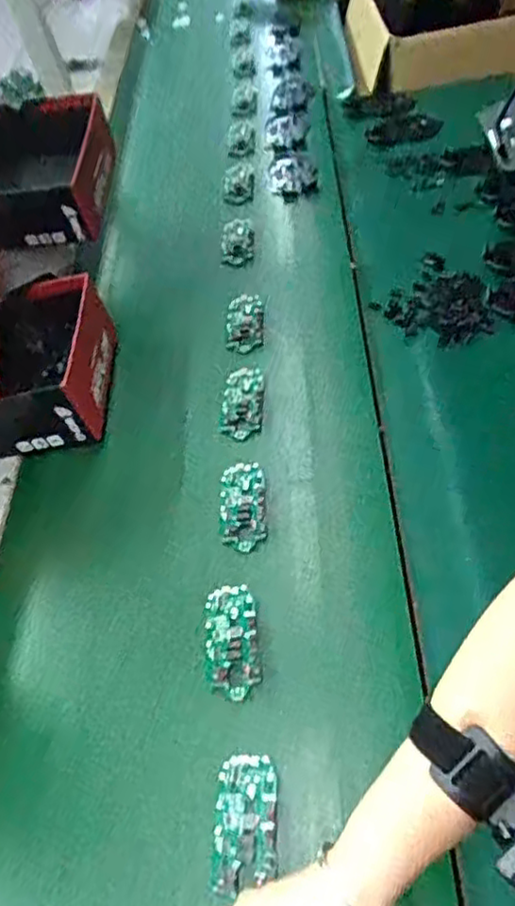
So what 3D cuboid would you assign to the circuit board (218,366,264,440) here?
[{"bbox_3d":[-0.017,-0.056,0.748,0.047,0.012,0.099,1,52,4],"label":"circuit board"}]

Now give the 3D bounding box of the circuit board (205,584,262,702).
[{"bbox_3d":[-0.022,0.160,0.577,0.043,0.007,0.097,-6,52,-2],"label":"circuit board"}]

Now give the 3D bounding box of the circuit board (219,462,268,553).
[{"bbox_3d":[-0.015,0.051,0.661,0.045,0.008,0.097,-3,52,0],"label":"circuit board"}]

